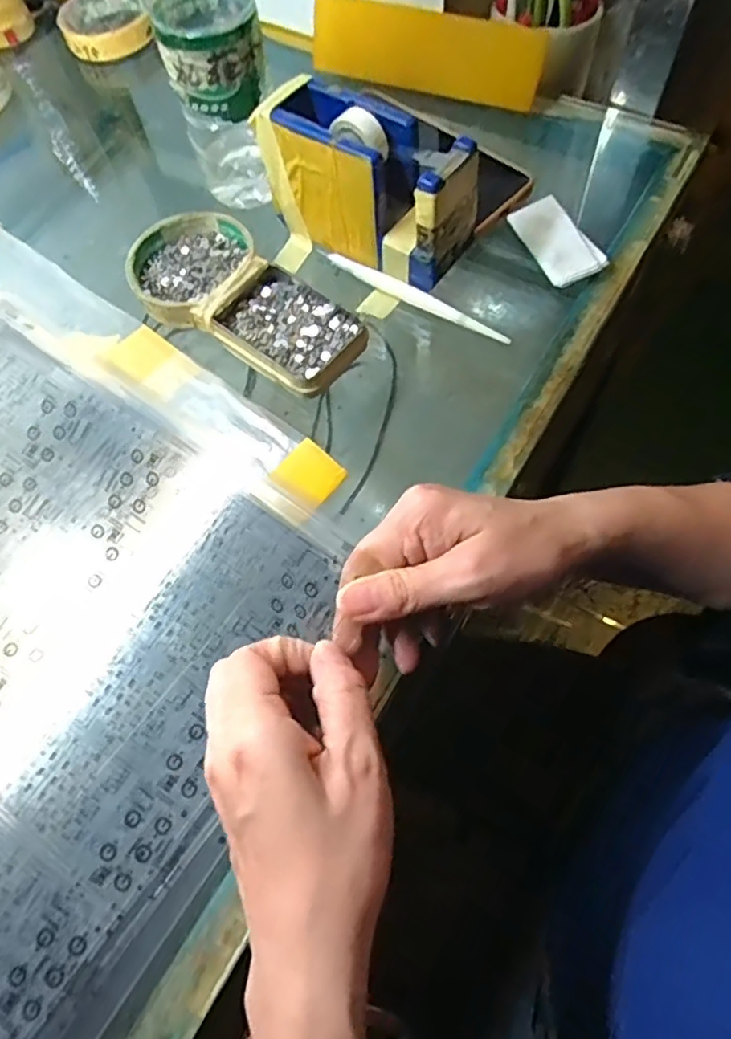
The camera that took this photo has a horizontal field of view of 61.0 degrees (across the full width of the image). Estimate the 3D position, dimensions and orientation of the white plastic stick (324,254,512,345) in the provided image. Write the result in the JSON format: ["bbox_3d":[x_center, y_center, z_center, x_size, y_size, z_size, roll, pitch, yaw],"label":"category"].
[{"bbox_3d":[0.031,-0.141,0.393,0.133,0.010,0.009,34,74,20],"label":"white plastic stick"}]

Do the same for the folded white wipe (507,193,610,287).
[{"bbox_3d":[0.124,-0.181,0.402,0.033,0.009,0.069,-26,65,-4],"label":"folded white wipe"}]

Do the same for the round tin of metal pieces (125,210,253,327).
[{"bbox_3d":[-0.114,-0.166,0.407,0.079,0.017,0.081,-3,66,6],"label":"round tin of metal pieces"}]

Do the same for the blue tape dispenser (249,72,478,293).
[{"bbox_3d":[0.001,-0.206,0.381,0.134,0.078,0.048,34,74,12],"label":"blue tape dispenser"}]

